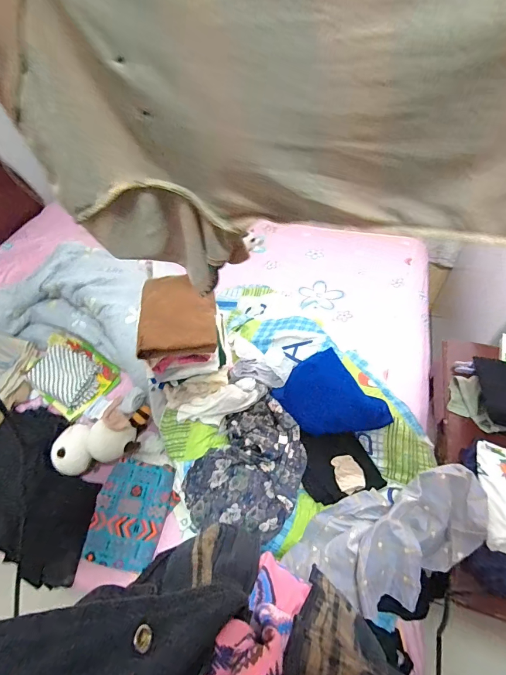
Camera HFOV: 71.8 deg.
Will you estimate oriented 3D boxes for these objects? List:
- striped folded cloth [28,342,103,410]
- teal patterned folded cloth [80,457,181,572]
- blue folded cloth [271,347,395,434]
[{"bbox_3d":[-0.629,0.125,1.187,0.249,0.038,0.168,23,57,20],"label":"striped folded cloth"},{"bbox_3d":[-0.307,0.448,0.893,0.184,0.024,0.242,15,72,-4],"label":"teal patterned folded cloth"},{"bbox_3d":[0.201,0.172,0.942,0.202,0.029,0.266,-42,57,3],"label":"blue folded cloth"}]

